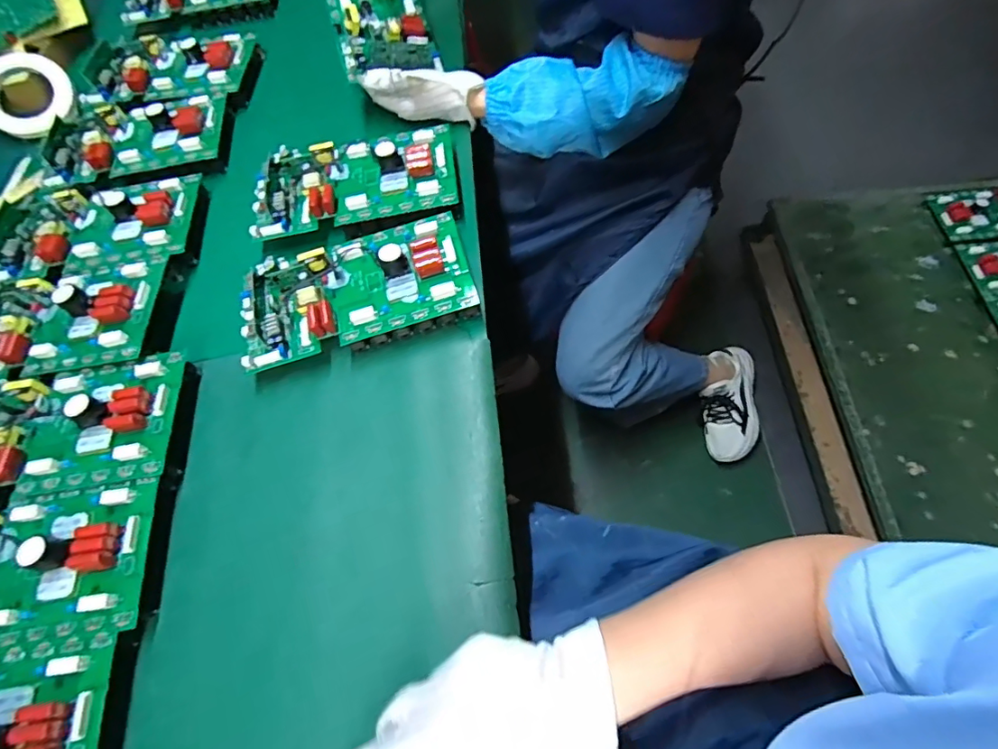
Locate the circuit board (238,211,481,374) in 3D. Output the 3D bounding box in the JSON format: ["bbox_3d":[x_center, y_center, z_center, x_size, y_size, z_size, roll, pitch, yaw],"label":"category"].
[{"bbox_3d":[-0.144,-0.089,0.500,0.229,0.049,0.120,-16,63,-1],"label":"circuit board"}]

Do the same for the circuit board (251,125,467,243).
[{"bbox_3d":[-0.164,-0.220,0.565,0.228,0.046,0.114,-9,63,2],"label":"circuit board"}]

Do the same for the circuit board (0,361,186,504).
[{"bbox_3d":[-0.398,0.054,0.461,0.209,0.036,0.132,-10,63,1],"label":"circuit board"}]

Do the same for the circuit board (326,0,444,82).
[{"bbox_3d":[-0.151,-0.468,0.640,0.121,0.033,0.205,-13,73,-19],"label":"circuit board"}]

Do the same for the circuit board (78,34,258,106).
[{"bbox_3d":[-0.457,-0.418,0.688,0.216,0.030,0.132,2,64,7],"label":"circuit board"}]

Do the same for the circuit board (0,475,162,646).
[{"bbox_3d":[-0.388,0.150,0.413,0.210,0.040,0.123,-9,63,2],"label":"circuit board"}]

